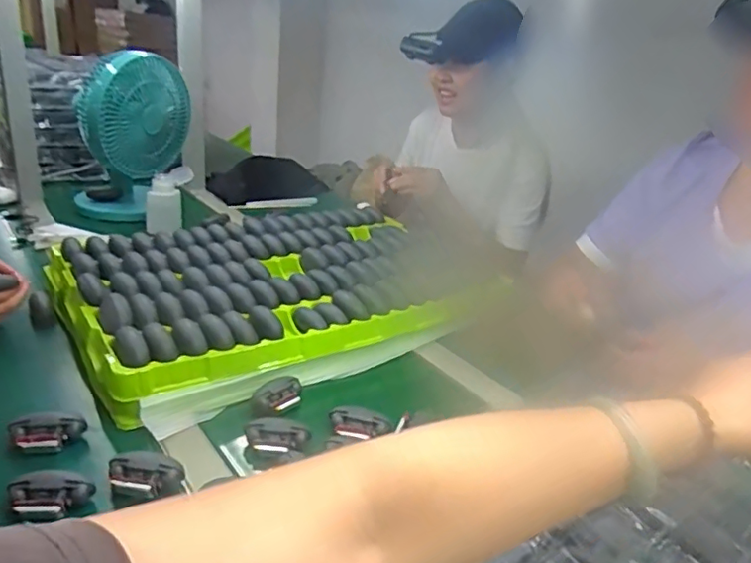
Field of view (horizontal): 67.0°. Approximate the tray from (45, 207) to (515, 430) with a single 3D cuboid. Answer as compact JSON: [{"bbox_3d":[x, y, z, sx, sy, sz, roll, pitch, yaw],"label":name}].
[{"bbox_3d":[-0.143,-0.015,0.828,0.540,0.056,0.377,-10,28,-33],"label":"tray"}]

